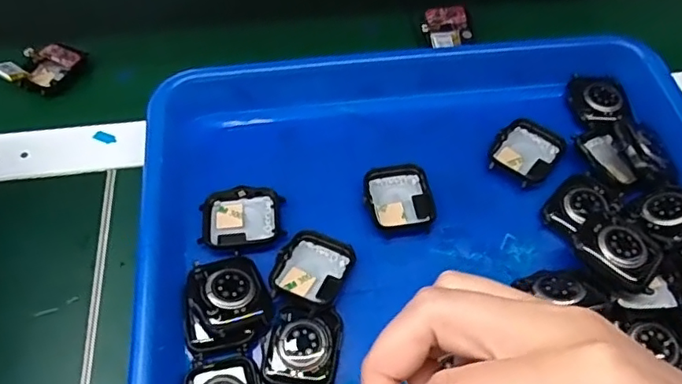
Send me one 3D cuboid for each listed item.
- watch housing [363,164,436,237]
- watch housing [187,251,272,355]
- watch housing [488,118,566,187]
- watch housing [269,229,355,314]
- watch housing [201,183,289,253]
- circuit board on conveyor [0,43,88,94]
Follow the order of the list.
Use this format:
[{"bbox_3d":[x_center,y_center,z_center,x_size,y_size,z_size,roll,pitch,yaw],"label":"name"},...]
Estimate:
[{"bbox_3d":[0.034,0.004,0.336,0.038,0.007,0.044,-11,56,-7],"label":"watch housing"},{"bbox_3d":[-0.058,0.053,0.293,0.041,0.013,0.048,-10,56,-7],"label":"watch housing"},{"bbox_3d":[0.114,-0.026,0.355,0.037,0.008,0.047,34,62,21],"label":"watch housing"},{"bbox_3d":[-0.016,0.043,0.307,0.036,0.009,0.046,19,58,13],"label":"watch housing"},{"bbox_3d":[-0.055,0.015,0.326,0.045,0.008,0.039,-9,56,-6],"label":"watch housing"},{"bbox_3d":[-0.218,-0.093,0.419,0.058,0.023,0.030,-37,63,-22],"label":"circuit board on conveyor"}]

